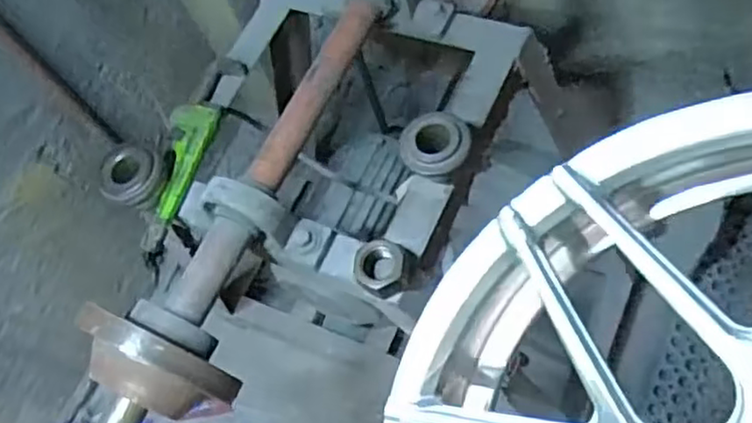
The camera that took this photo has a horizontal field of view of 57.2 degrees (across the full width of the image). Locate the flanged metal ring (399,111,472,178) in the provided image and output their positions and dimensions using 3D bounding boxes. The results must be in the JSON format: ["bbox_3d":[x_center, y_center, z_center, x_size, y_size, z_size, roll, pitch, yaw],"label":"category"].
[{"bbox_3d":[0.063,-0.070,0.724,0.074,0.028,0.068,-2,84,17],"label":"flanged metal ring"}]

